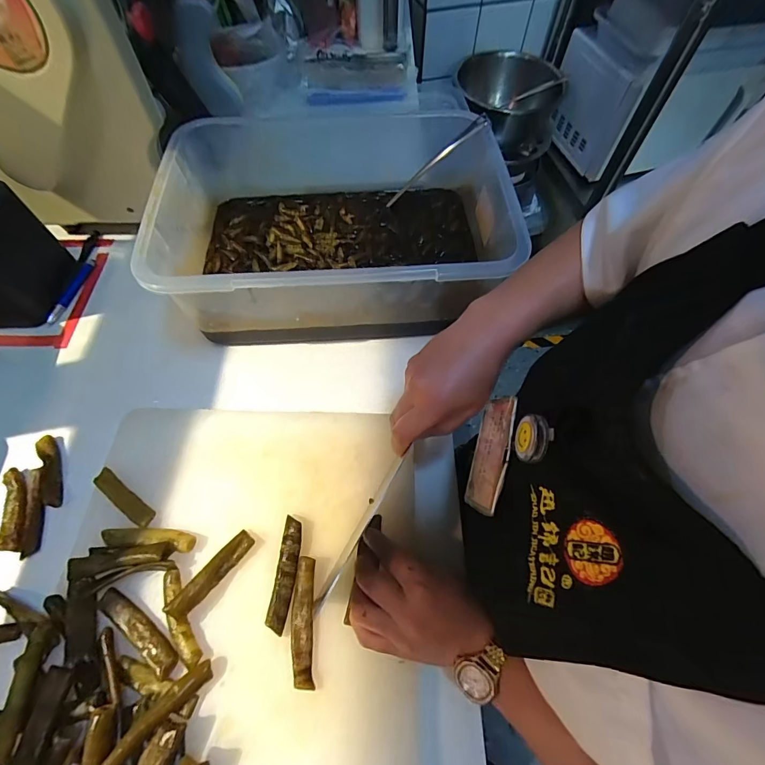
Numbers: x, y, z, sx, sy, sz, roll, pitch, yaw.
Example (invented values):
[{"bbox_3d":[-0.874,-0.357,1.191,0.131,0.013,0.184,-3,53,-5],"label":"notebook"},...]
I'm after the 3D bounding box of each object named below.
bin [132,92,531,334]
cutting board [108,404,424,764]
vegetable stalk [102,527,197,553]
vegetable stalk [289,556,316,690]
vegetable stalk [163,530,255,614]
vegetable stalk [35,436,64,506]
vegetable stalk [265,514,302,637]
[{"bbox_3d":[-0.054,-0.201,0.490,0.396,0.131,0.294,-5,60,0],"label":"bin"},{"bbox_3d":[-0.129,0.237,0.324,0.321,0.027,0.472,3,62,1],"label":"cutting board"},{"bbox_3d":[-0.221,0.148,0.368,0.084,0.016,0.018,5,62,2],"label":"vegetable stalk"},{"bbox_3d":[-0.069,0.203,0.331,0.021,0.007,0.095,-3,62,-2],"label":"vegetable stalk"},{"bbox_3d":[-0.152,0.171,0.346,0.017,0.009,0.082,35,56,19],"label":"vegetable stalk"},{"bbox_3d":[-0.360,0.095,0.417,0.018,0.010,0.082,-22,65,-12],"label":"vegetable stalk"},{"bbox_3d":[-0.087,0.171,0.349,0.018,0.015,0.092,4,62,2],"label":"vegetable stalk"}]

